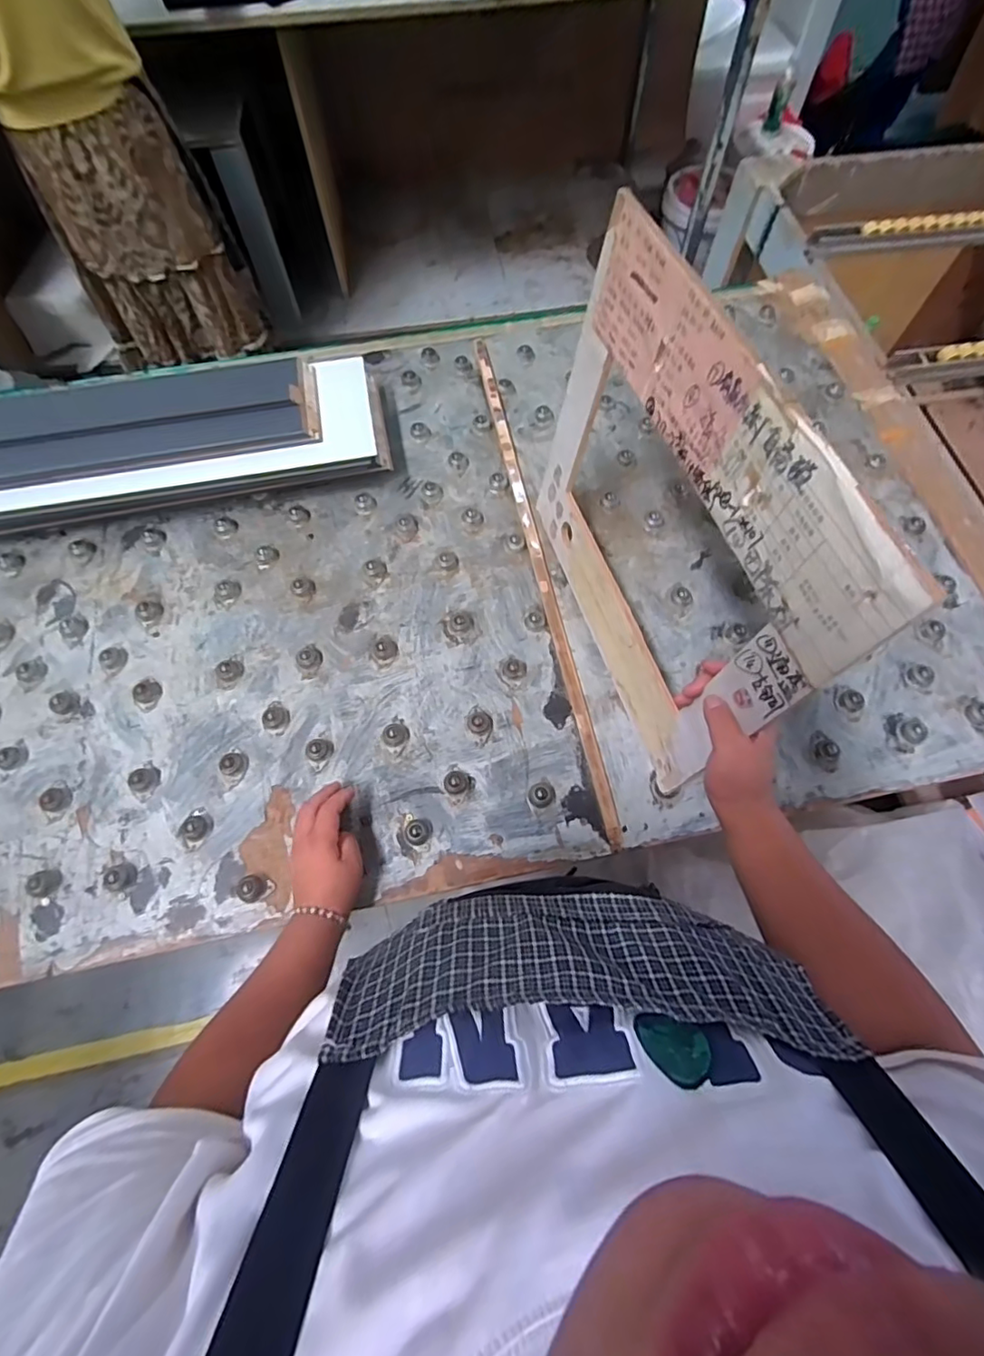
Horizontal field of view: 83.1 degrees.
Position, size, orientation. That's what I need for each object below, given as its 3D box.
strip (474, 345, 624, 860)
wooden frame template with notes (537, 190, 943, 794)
[{"bbox_3d":[0.062,-0.175,0.773,0.021,0.029,0.801,-11,67,-4],"label":"strip"},{"bbox_3d":[0.155,-0.142,0.539,0.010,0.378,0.423,-13,65,-14],"label":"wooden frame template with notes"}]

